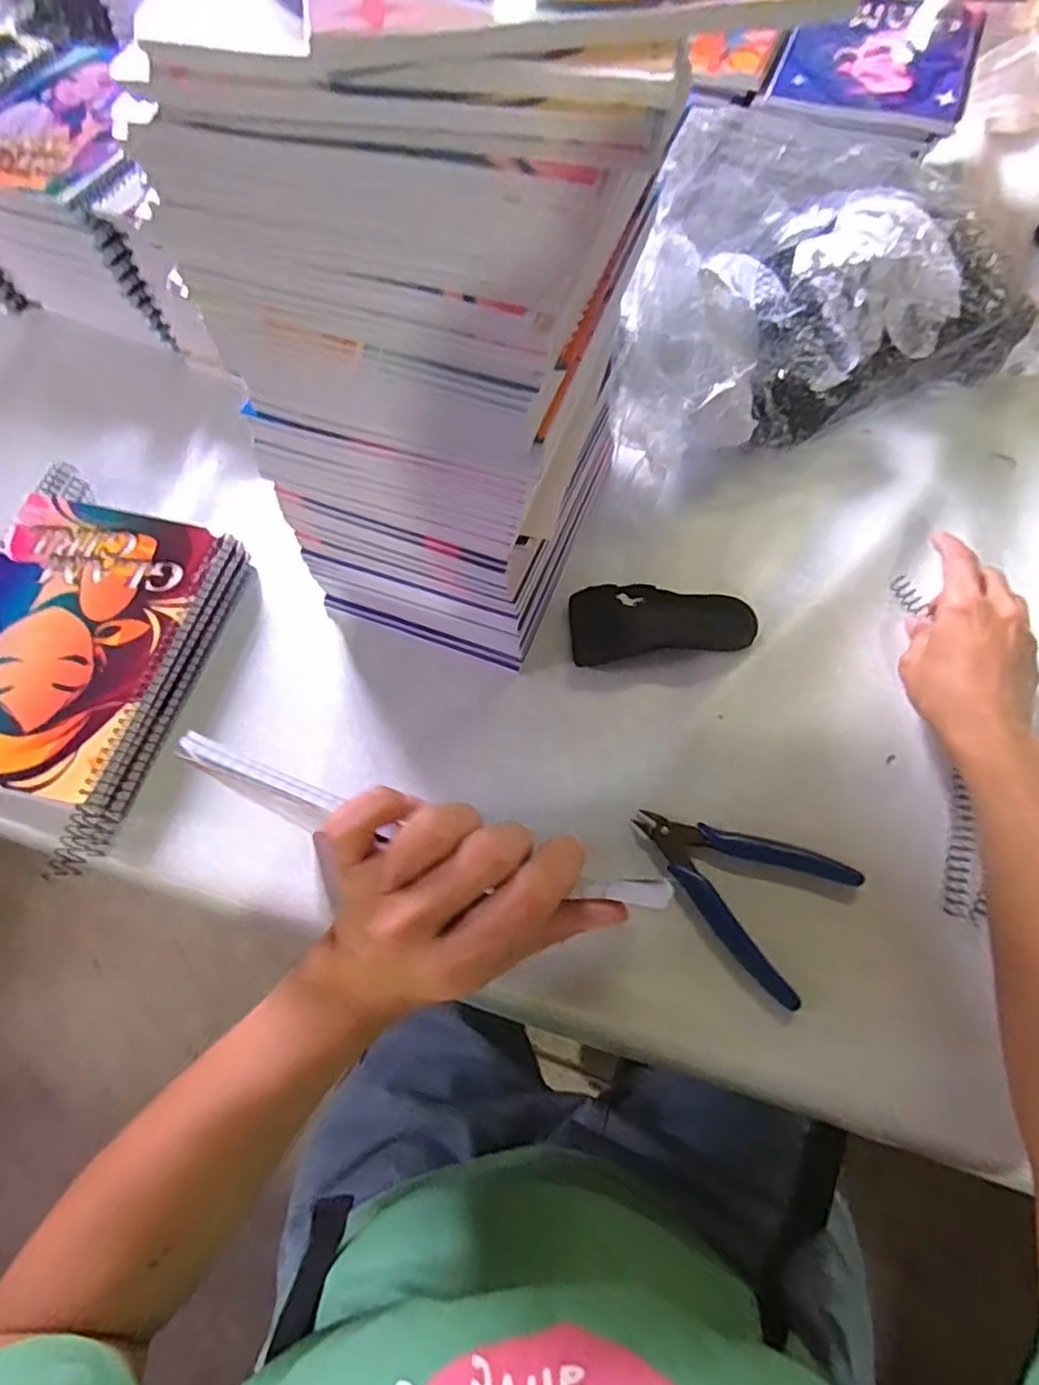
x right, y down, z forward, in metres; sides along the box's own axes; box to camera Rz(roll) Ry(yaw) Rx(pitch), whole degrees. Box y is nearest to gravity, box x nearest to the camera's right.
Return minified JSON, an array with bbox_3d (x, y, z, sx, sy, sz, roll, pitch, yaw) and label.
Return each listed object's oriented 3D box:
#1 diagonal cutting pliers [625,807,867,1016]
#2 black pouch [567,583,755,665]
[{"bbox_3d":[0.124,0.102,0.378,0.116,0.018,0.082,38,71,17],"label":"diagonal cutting pliers"},{"bbox_3d":[0.095,-0.052,0.446,0.118,0.012,0.055,-6,65,-1],"label":"black pouch"}]

